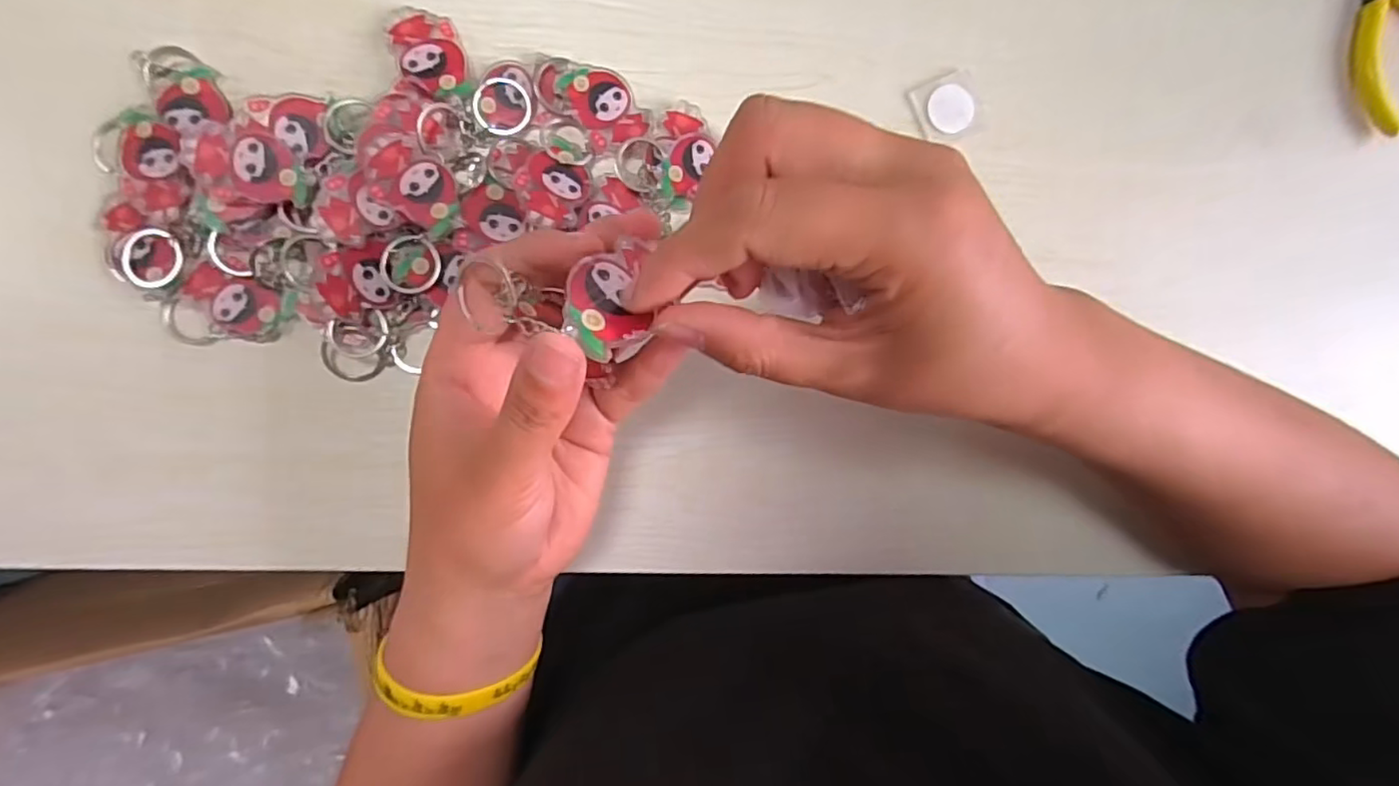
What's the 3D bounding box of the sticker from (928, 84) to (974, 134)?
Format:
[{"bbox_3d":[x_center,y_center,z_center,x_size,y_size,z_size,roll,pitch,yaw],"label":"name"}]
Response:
[{"bbox_3d":[0.121,-0.137,0.295,0.021,0.005,0.022,0,92,-5],"label":"sticker"}]

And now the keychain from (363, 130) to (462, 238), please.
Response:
[{"bbox_3d":[-0.120,-0.088,0.253,0.046,0.006,0.027,42,88,-6],"label":"keychain"}]

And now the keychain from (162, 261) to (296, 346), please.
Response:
[{"bbox_3d":[-0.206,-0.035,0.266,0.048,0.004,0.036,22,90,-6],"label":"keychain"}]

